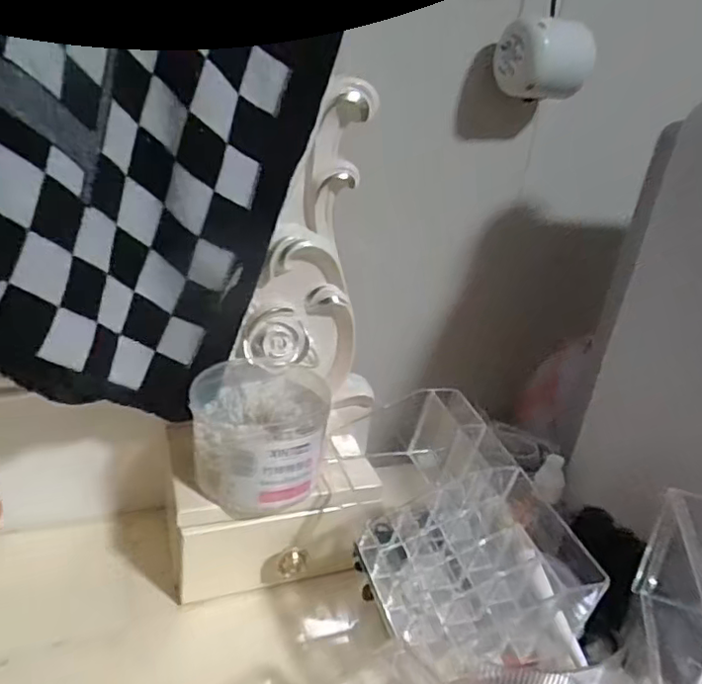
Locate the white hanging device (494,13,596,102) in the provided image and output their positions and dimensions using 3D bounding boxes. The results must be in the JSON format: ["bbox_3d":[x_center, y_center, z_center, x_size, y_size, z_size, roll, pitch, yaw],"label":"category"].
[{"bbox_3d":[0.183,-0.269,0.566,0.068,0.065,0.075,-9,27,-35],"label":"white hanging device"}]

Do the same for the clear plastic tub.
[{"bbox_3d":[-0.081,0.078,0.521,0.113,0.085,0.139,4,22,-7],"label":"clear plastic tub"}]

